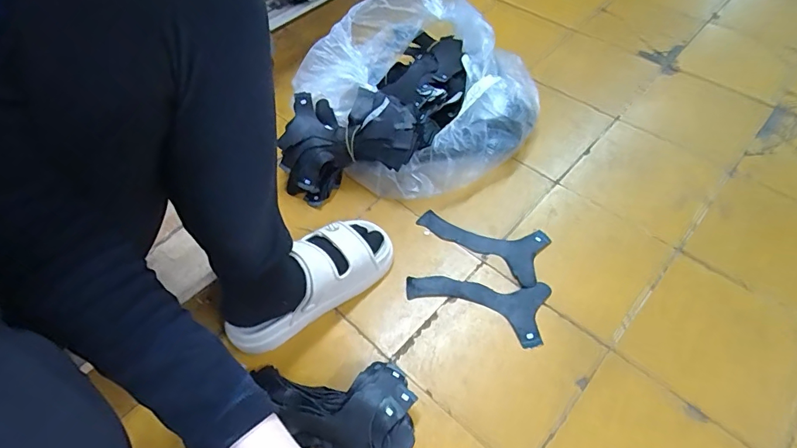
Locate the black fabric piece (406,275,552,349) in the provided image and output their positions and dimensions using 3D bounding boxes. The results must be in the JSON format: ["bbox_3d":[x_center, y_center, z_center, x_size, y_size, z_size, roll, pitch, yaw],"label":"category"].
[{"bbox_3d":[0.107,0.105,0.639,0.193,0.006,0.090,14,57,12],"label":"black fabric piece"}]

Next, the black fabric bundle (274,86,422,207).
[{"bbox_3d":[-0.081,-0.132,0.745,0.222,0.113,0.136,-9,55,-3],"label":"black fabric bundle"}]

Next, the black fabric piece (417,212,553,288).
[{"bbox_3d":[0.134,0.013,0.697,0.197,0.009,0.090,32,62,23],"label":"black fabric piece"}]

